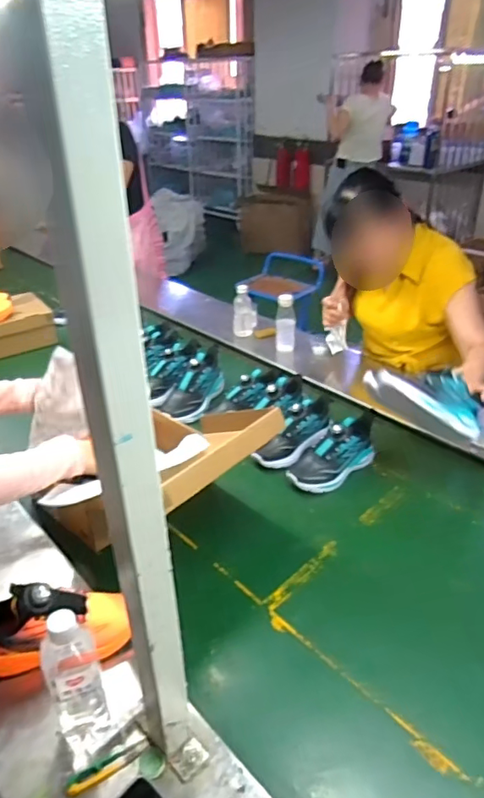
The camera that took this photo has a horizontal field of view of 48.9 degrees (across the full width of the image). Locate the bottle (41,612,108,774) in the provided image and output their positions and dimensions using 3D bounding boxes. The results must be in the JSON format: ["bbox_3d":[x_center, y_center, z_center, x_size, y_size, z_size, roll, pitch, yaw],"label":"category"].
[{"bbox_3d":[-0.201,0.351,0.649,0.063,0.213,0.074,-14,33,-24],"label":"bottle"}]

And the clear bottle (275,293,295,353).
[{"bbox_3d":[0.130,-0.226,1.609,0.053,0.179,0.052,-7,31,-10],"label":"clear bottle"}]

